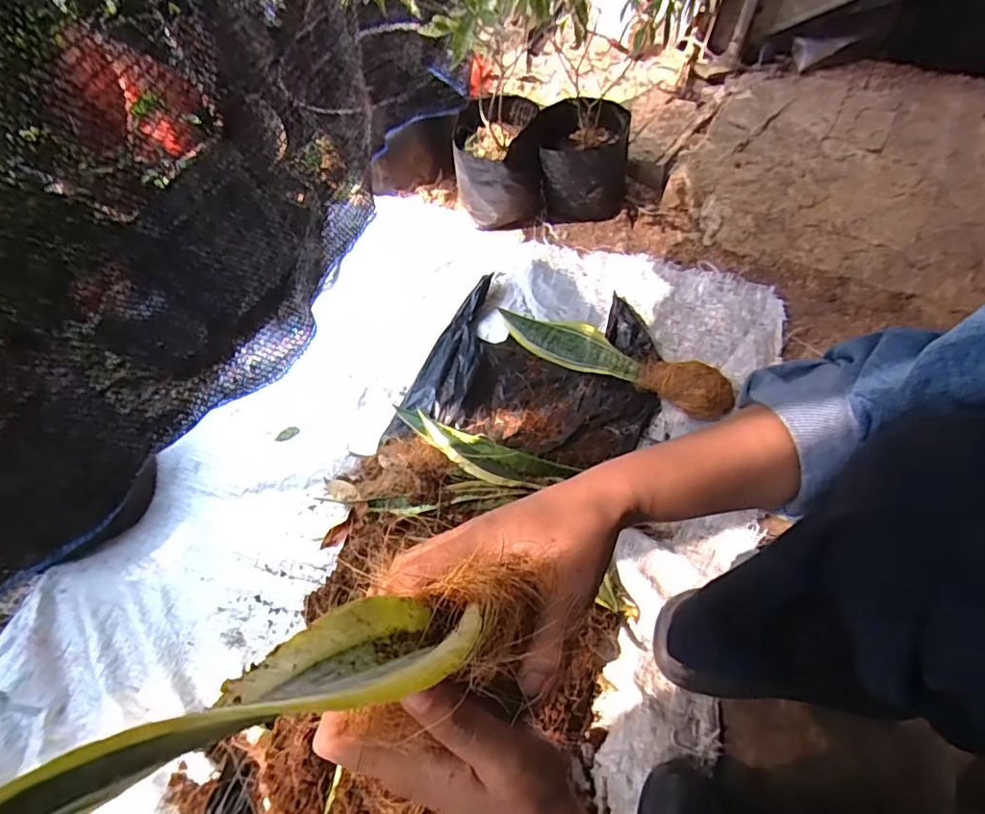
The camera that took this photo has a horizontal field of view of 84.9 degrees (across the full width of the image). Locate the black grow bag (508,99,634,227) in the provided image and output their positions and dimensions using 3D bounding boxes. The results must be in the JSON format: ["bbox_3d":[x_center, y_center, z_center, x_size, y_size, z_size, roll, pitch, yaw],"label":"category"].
[{"bbox_3d":[0.143,-0.449,0.978,0.203,0.160,0.136,9,60,6],"label":"black grow bag"}]

